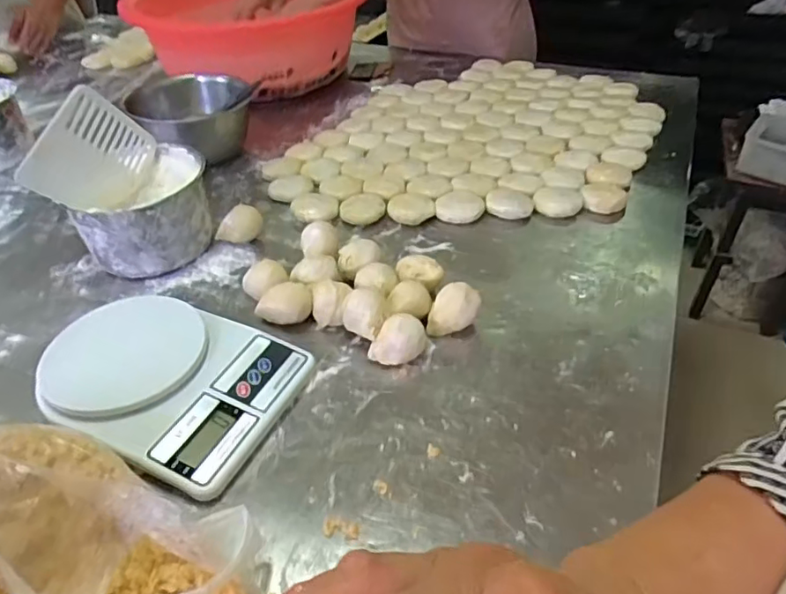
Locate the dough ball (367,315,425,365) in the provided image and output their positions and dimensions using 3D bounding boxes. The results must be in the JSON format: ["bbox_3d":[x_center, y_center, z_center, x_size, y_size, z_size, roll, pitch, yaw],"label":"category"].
[{"bbox_3d":[0.006,0.040,0.517,0.049,0.036,0.032,-30,48,-29],"label":"dough ball"}]

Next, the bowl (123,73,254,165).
[{"bbox_3d":[-0.289,-0.262,0.845,0.165,0.085,0.168,-1,40,1],"label":"bowl"}]

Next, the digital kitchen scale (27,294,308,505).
[{"bbox_3d":[-0.190,0.068,0.491,0.198,0.039,0.149,17,43,20],"label":"digital kitchen scale"}]

